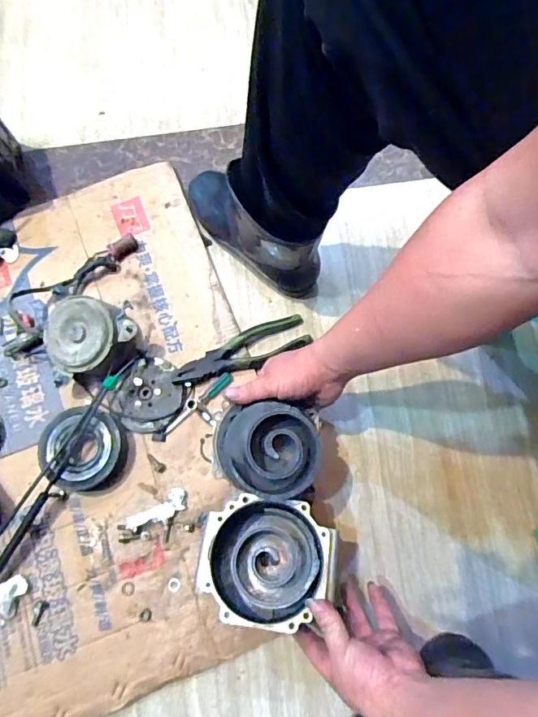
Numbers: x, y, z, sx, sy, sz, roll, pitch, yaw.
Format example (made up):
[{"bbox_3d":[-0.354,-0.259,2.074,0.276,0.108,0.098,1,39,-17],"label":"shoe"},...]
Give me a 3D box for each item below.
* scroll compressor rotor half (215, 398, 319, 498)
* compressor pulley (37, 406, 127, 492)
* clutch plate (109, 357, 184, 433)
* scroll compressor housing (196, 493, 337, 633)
[{"bbox_3d":[-0.004,0.097,0.506,0.114,0.061,0.101,1,73,1],"label":"scroll compressor rotor half"},{"bbox_3d":[-0.243,0.119,0.611,0.103,0.037,0.100,6,73,3],"label":"compressor pulley"},{"bbox_3d":[-0.165,0.051,0.637,0.085,0.014,0.096,40,78,12],"label":"clutch plate"},{"bbox_3d":[-0.001,0.214,0.505,0.138,0.074,0.118,6,73,3],"label":"scroll compressor housing"}]

